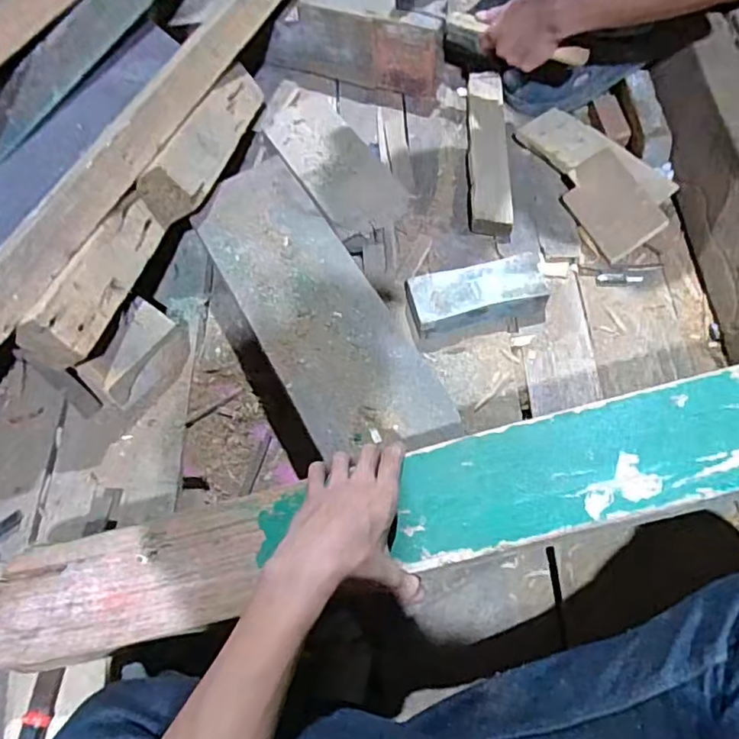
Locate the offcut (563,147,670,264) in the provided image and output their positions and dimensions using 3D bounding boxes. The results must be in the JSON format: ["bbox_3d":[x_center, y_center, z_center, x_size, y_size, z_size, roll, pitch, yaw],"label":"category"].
[{"bbox_3d":[0.313,-0.215,0.763,0.088,0.010,0.135,-37,68,14],"label":"offcut"}]

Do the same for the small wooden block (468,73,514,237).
[{"bbox_3d":[0.178,-0.333,0.858,0.060,0.037,0.331,1,63,6],"label":"small wooden block"}]

